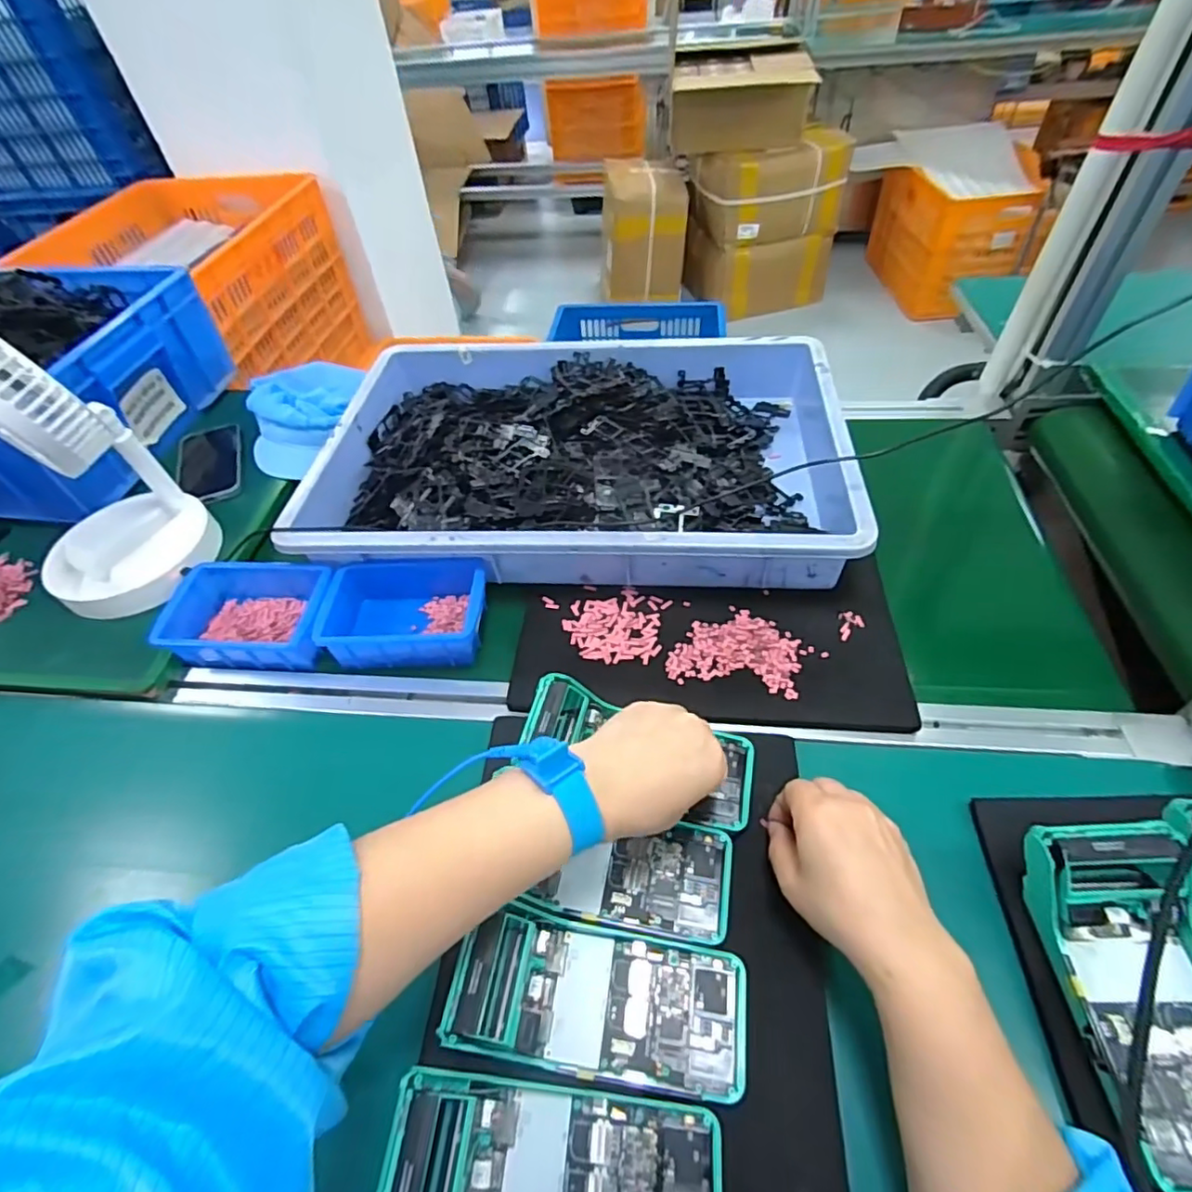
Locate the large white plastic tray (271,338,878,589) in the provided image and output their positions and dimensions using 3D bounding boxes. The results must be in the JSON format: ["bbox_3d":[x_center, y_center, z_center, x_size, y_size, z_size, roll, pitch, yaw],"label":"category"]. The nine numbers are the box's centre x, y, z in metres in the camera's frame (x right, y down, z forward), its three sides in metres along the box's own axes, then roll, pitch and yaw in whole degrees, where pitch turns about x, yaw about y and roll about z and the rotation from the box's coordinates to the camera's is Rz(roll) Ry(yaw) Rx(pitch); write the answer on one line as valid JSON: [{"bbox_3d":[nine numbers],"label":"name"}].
[{"bbox_3d":[-0.016,-0.161,0.679,0.553,0.081,0.363,1,51,6],"label":"large white plastic tray"}]

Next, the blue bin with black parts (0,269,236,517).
[{"bbox_3d":[-0.784,-0.271,0.744,0.491,0.193,0.335,-2,51,4],"label":"blue bin with black parts"}]

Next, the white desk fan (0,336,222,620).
[{"bbox_3d":[-0.503,-0.125,0.545,0.144,0.283,0.156,27,59,25],"label":"white desk fan"}]

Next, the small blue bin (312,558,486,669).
[{"bbox_3d":[-0.180,0.013,0.586,0.151,0.061,0.115,-2,51,4],"label":"small blue bin"}]

